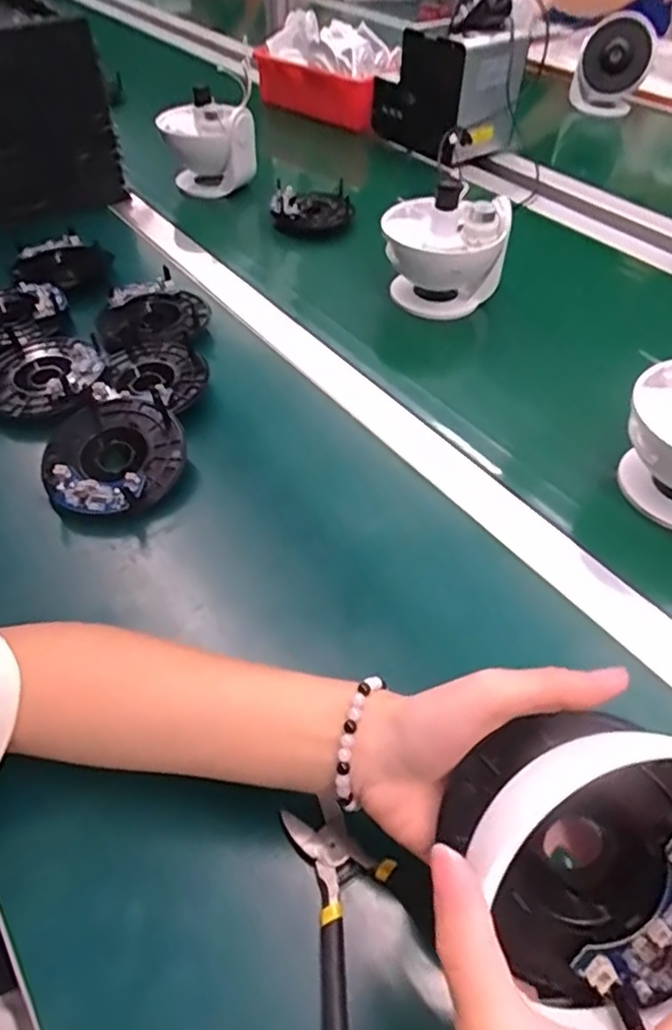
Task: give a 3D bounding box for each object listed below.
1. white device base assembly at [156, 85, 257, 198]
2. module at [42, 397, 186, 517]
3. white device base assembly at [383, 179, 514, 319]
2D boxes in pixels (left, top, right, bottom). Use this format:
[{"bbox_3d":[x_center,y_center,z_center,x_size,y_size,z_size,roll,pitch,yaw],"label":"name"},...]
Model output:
[{"bbox_3d":[-0.159,-0.454,0.781,0.107,0.099,0.089,-14,51,-14],"label":"white device base assembly"},{"bbox_3d":[-0.160,-0.046,0.458,0.094,0.021,0.100,1,49,-2],"label":"module"},{"bbox_3d":[0.103,-0.257,0.619,0.120,0.108,0.103,12,49,9],"label":"white device base assembly"}]

